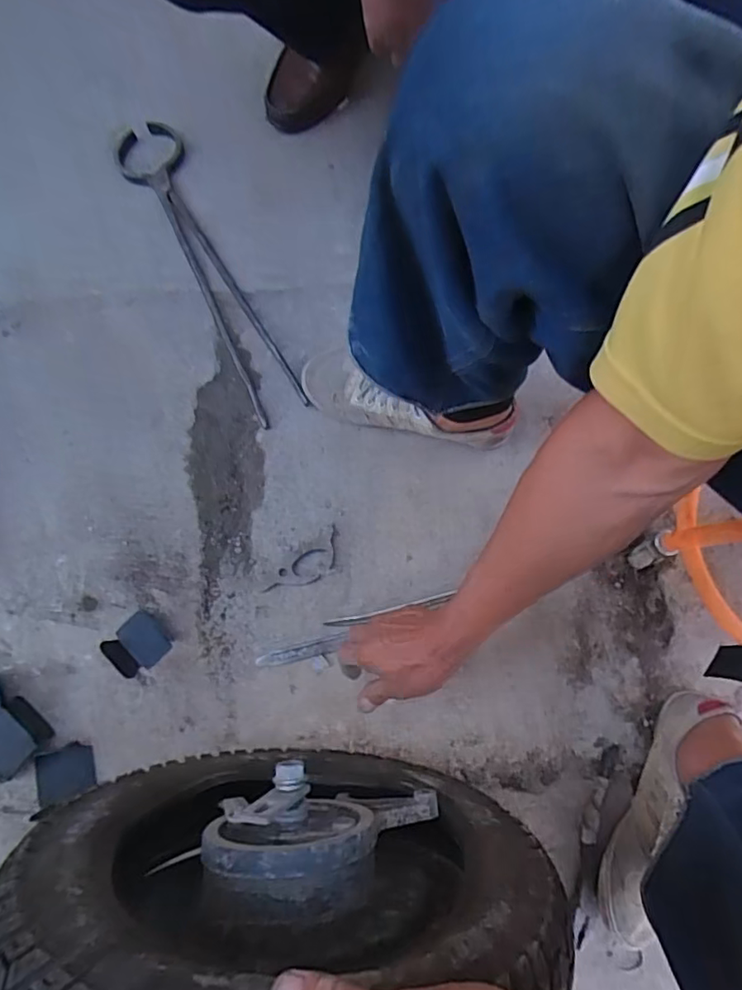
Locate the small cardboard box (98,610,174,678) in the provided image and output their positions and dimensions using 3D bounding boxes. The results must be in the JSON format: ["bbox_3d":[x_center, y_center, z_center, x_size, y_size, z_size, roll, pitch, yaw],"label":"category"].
[{"bbox_3d":[-0.287,0.183,0.686,0.063,0.020,0.063,-42,82,-6],"label":"small cardboard box"}]

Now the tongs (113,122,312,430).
[{"bbox_3d":[-0.224,-0.308,0.762,0.089,0.033,0.464,-26,80,-4],"label":"tongs"}]

